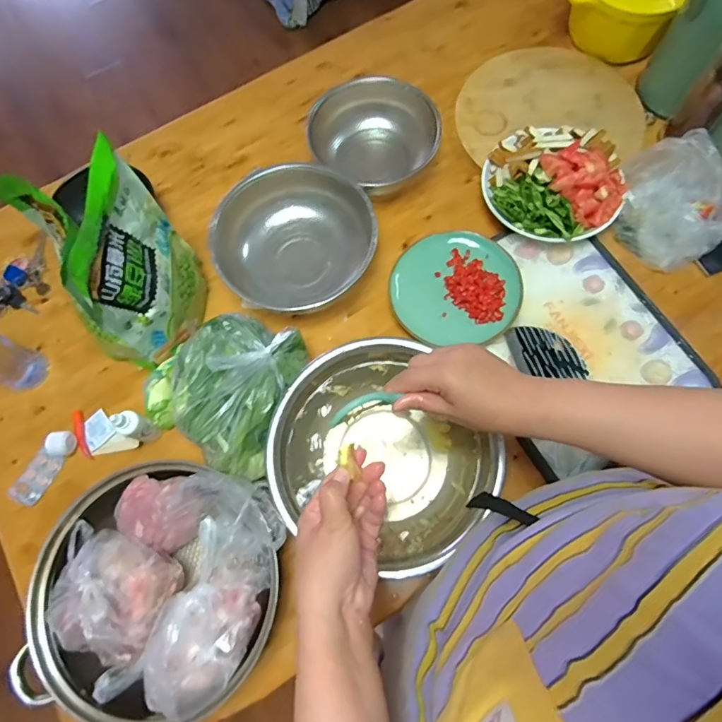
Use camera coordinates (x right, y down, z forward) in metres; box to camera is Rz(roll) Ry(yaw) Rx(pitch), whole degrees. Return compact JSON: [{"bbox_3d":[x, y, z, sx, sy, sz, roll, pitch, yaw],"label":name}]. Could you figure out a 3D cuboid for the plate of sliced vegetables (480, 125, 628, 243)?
[{"bbox_3d":[0.300,-0.282,0.743,0.210,0.073,0.194,-1,72,2],"label":"plate of sliced vegetables"}]

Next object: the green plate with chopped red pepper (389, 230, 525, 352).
[{"bbox_3d":[0.140,-0.113,0.728,0.192,0.032,0.170,-6,72,0],"label":"green plate with chopped red pepper"}]

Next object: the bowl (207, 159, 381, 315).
[{"bbox_3d":[-0.099,-0.182,0.746,0.238,0.091,0.221,-1,72,2],"label":"bowl"}]

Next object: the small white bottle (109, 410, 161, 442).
[{"bbox_3d":[-0.311,0.092,0.666,0.026,0.097,0.031,20,74,9],"label":"small white bottle"}]

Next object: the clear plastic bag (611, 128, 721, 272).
[{"bbox_3d":[0.495,-0.256,0.744,0.188,0.082,0.181,-33,73,-8],"label":"clear plastic bag"}]

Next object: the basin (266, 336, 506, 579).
[{"bbox_3d":[0.025,0.126,0.631,0.261,0.088,0.279,-1,72,2],"label":"basin"}]

